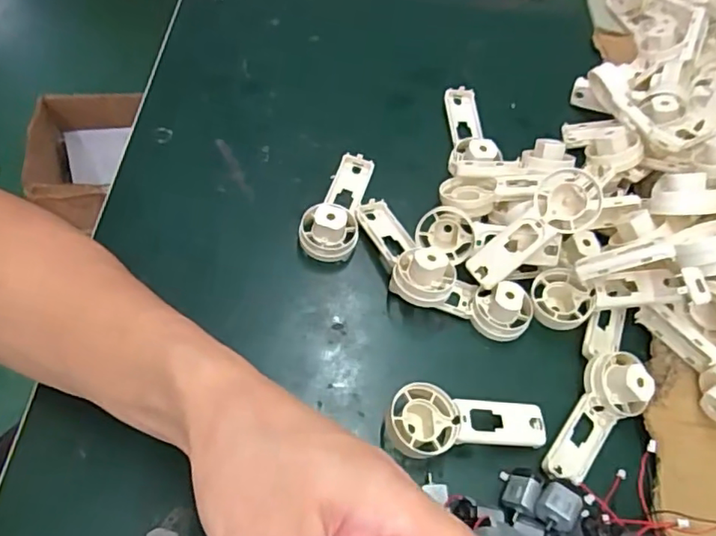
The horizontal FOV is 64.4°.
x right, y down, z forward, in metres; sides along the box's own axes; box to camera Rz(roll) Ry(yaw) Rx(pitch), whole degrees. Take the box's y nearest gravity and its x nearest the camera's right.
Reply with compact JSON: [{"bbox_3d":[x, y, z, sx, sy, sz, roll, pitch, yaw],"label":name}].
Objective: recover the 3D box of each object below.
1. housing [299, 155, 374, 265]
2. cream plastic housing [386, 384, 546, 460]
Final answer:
[{"bbox_3d":[-0.013,-0.048,0.404,0.038,0.028,0.094,16,57,1],"label":"housing"},{"bbox_3d":[0.063,0.091,0.327,0.092,0.020,0.038,5,58,-6],"label":"cream plastic housing"}]

